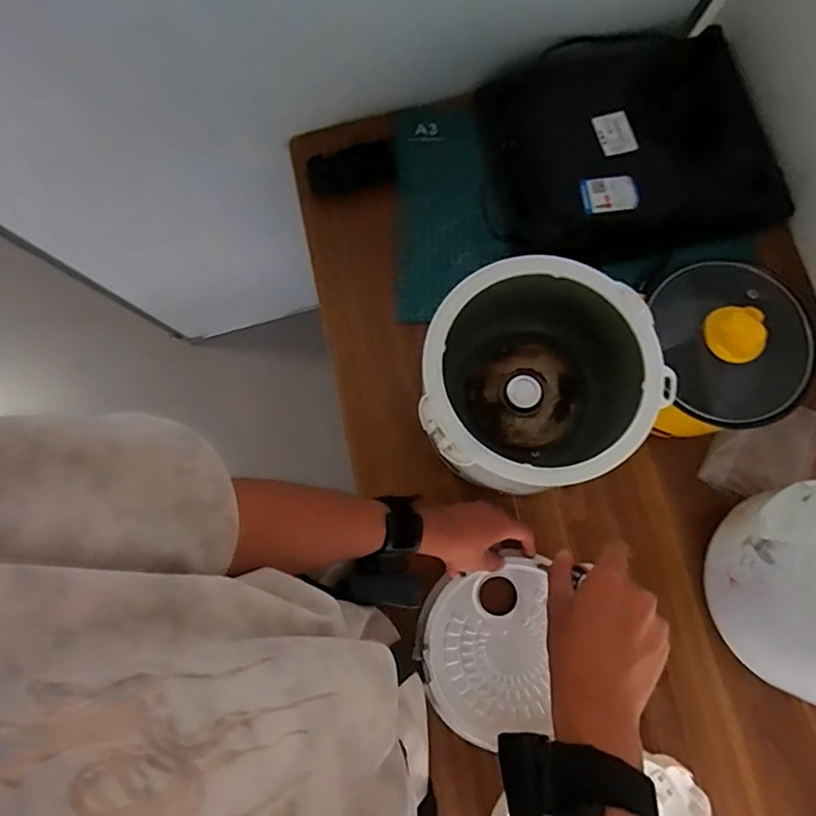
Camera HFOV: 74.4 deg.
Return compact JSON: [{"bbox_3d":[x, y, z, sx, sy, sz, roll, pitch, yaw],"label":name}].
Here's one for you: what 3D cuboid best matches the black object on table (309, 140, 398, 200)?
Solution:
[{"bbox_3d":[-0.073,-0.308,0.691,0.108,0.015,0.057,-17,78,-3],"label":"black object on table"}]

